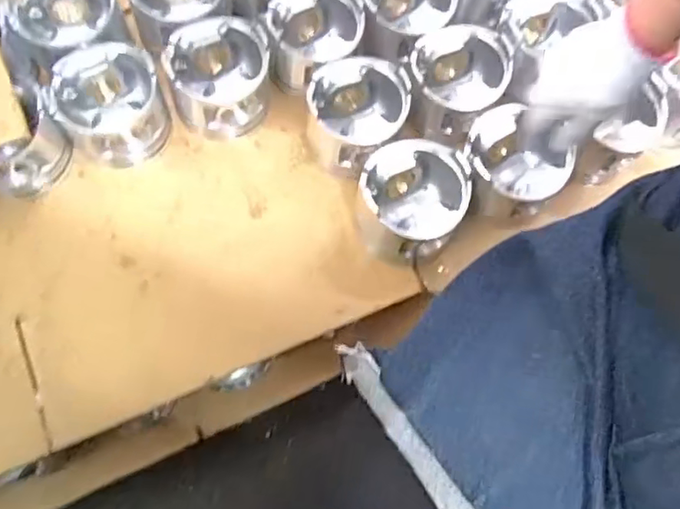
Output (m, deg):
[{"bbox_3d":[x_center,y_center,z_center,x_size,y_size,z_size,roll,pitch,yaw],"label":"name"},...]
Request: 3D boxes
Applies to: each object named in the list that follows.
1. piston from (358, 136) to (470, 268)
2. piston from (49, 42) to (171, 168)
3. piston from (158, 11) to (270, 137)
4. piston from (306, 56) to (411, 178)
[{"bbox_3d":[0.076,-0.055,0.626,0.113,0.081,0.117,7,68,0],"label":"piston"},{"bbox_3d":[-0.250,-0.159,0.642,0.103,0.101,0.102,1,68,-2],"label":"piston"},{"bbox_3d":[-0.138,-0.201,0.669,0.111,0.091,0.115,-1,69,-3],"label":"piston"},{"bbox_3d":[0.018,-0.158,0.662,0.107,0.088,0.113,1,68,-2],"label":"piston"}]

